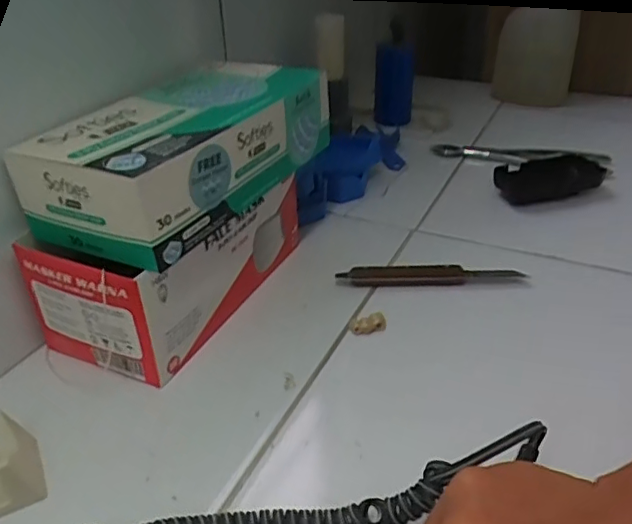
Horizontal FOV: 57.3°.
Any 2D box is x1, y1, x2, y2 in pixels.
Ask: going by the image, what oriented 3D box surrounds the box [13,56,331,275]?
[{"bbox_3d":[-0.087,-0.081,0.409,0.110,0.065,0.207,15,35,24],"label":"box"}]

